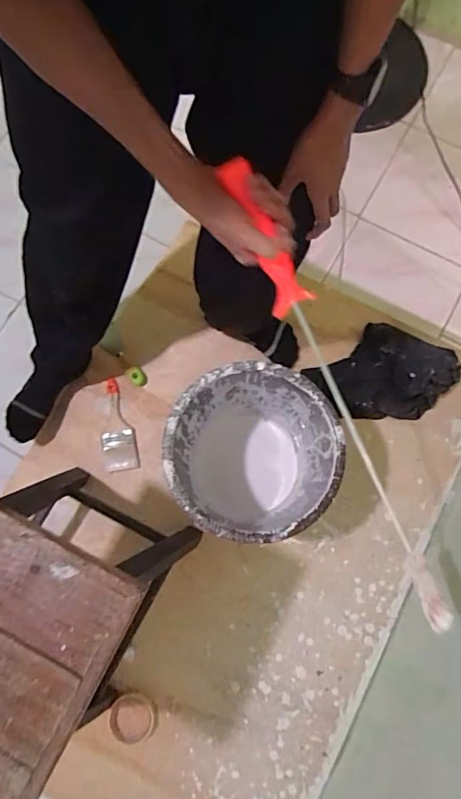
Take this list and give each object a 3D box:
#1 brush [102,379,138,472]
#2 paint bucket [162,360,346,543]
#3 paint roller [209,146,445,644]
[{"bbox_3d":[-0.257,0.059,1.099,0.070,0.012,0.205,-12,78,-3],"label":"brush"},{"bbox_3d":[0.037,0.113,0.930,0.271,0.319,0.275,0,78,0],"label":"paint bucket"},{"bbox_3d":[0.136,0.020,0.571,0.043,0.094,0.600,-30,109,-6],"label":"paint roller"}]

